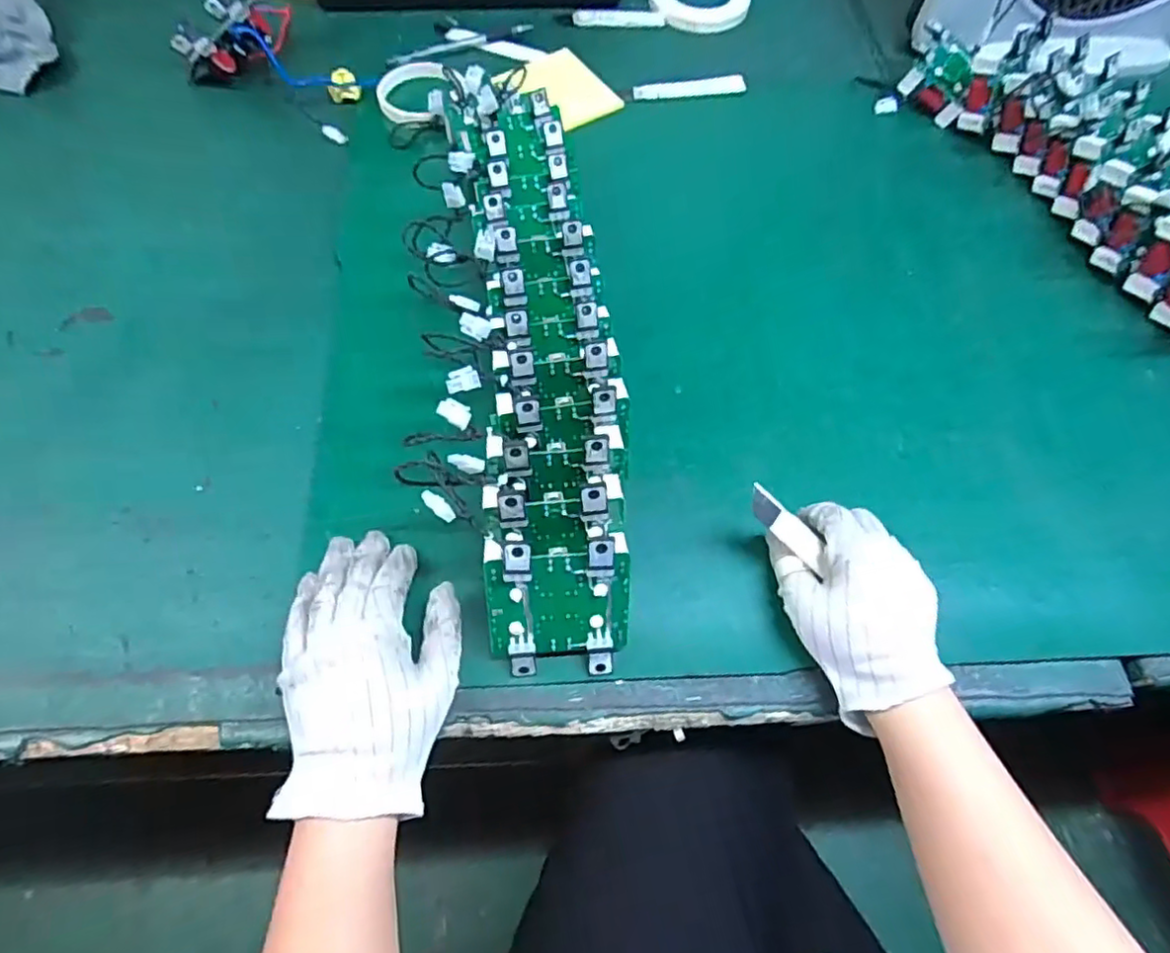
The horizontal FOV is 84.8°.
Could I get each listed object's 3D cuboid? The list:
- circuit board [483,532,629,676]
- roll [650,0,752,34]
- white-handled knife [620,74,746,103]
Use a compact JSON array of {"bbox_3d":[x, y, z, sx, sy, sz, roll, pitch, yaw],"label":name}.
[{"bbox_3d":[-0.016,0.077,0.385,0.083,0.094,0.023,-3,26,-5],"label":"circuit board"},{"bbox_3d":[0.137,-0.568,0.755,0.118,0.015,0.122,1,63,-2],"label":"roll"},{"bbox_3d":[0.105,-0.412,0.680,0.133,0.012,0.021,-9,65,-7],"label":"white-handled knife"}]

